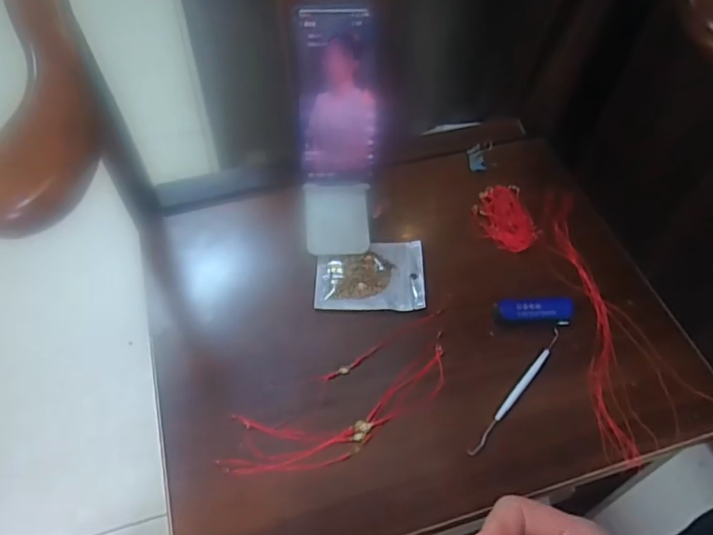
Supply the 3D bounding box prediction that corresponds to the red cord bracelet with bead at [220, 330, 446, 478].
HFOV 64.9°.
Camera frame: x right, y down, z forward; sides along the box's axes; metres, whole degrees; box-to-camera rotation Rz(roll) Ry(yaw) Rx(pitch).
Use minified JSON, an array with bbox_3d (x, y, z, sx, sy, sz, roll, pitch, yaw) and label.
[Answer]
[{"bbox_3d":[-0.009,0.125,0.476,0.212,0.006,0.067,-17,59,-14],"label":"red cord bracelet with bead"}]

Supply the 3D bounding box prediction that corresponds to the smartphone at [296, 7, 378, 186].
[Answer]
[{"bbox_3d":[-0.018,-0.158,0.531,0.072,0.157,0.009,0,17,2],"label":"smartphone"}]

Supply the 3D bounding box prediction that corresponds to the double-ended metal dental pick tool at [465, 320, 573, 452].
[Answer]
[{"bbox_3d":[0.145,0.102,0.490,0.010,0.011,0.155,35,61,18],"label":"double-ended metal dental pick tool"}]

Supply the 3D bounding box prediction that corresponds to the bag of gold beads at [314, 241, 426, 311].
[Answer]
[{"bbox_3d":[0.014,0.006,0.559,0.105,0.013,0.082,2,56,-3],"label":"bag of gold beads"}]

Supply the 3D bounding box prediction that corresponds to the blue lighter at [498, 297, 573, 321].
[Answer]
[{"bbox_3d":[0.170,0.040,0.531,0.067,0.014,0.023,0,56,-4],"label":"blue lighter"}]

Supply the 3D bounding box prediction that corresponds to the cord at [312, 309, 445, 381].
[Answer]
[{"bbox_3d":[0.025,0.072,0.517,0.140,0.004,0.013,-26,62,-19],"label":"cord"}]

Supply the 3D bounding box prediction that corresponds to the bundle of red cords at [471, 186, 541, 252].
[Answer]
[{"bbox_3d":[0.160,-0.054,0.603,0.059,0.010,0.086,-15,59,-13],"label":"bundle of red cords"}]

